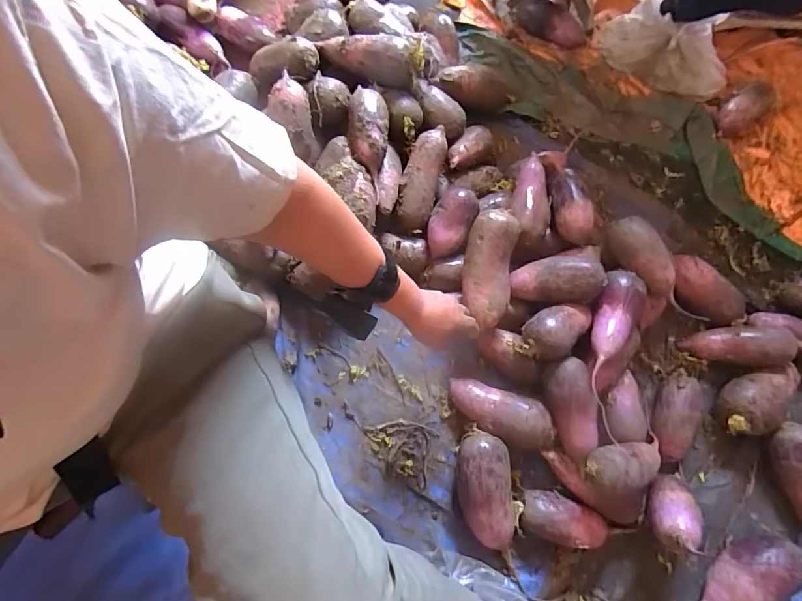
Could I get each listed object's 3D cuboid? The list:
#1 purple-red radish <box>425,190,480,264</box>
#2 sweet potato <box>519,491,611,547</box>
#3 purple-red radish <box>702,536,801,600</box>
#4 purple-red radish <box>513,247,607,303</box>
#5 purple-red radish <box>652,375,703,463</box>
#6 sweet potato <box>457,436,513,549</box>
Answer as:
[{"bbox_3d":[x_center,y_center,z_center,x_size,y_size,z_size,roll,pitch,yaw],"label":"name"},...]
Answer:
[{"bbox_3d":[0.086,-0.133,0.723,0.074,0.058,0.126,23,74,5],"label":"purple-red radish"},{"bbox_3d":[0.245,0.332,0.637,0.119,0.056,0.067,11,73,2],"label":"sweet potato"},{"bbox_3d":[0.509,0.407,0.618,0.162,0.074,0.067,-34,75,-10],"label":"purple-red radish"},{"bbox_3d":[0.252,-0.031,0.675,0.134,0.057,0.078,-3,72,-1],"label":"purple-red radish"},{"bbox_3d":[0.442,0.189,0.675,0.059,0.062,0.138,17,73,6],"label":"purple-red radish"},{"bbox_3d":[0.127,0.290,0.641,0.078,0.068,0.163,-3,73,-2],"label":"sweet potato"}]

